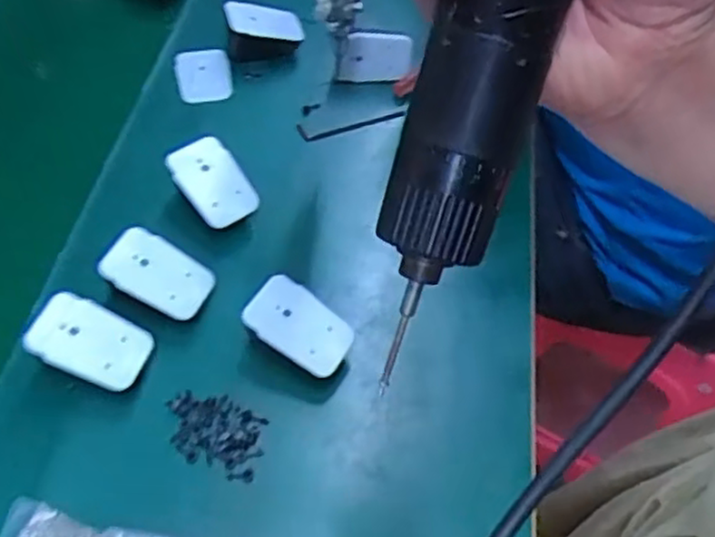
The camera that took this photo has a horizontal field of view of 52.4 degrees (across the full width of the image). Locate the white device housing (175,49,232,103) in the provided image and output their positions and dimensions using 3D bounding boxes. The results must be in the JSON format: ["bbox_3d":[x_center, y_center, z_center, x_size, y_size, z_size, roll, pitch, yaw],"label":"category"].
[{"bbox_3d":[-0.142,-0.177,0.671,0.049,0.009,0.068,-9,56,-11],"label":"white device housing"}]

